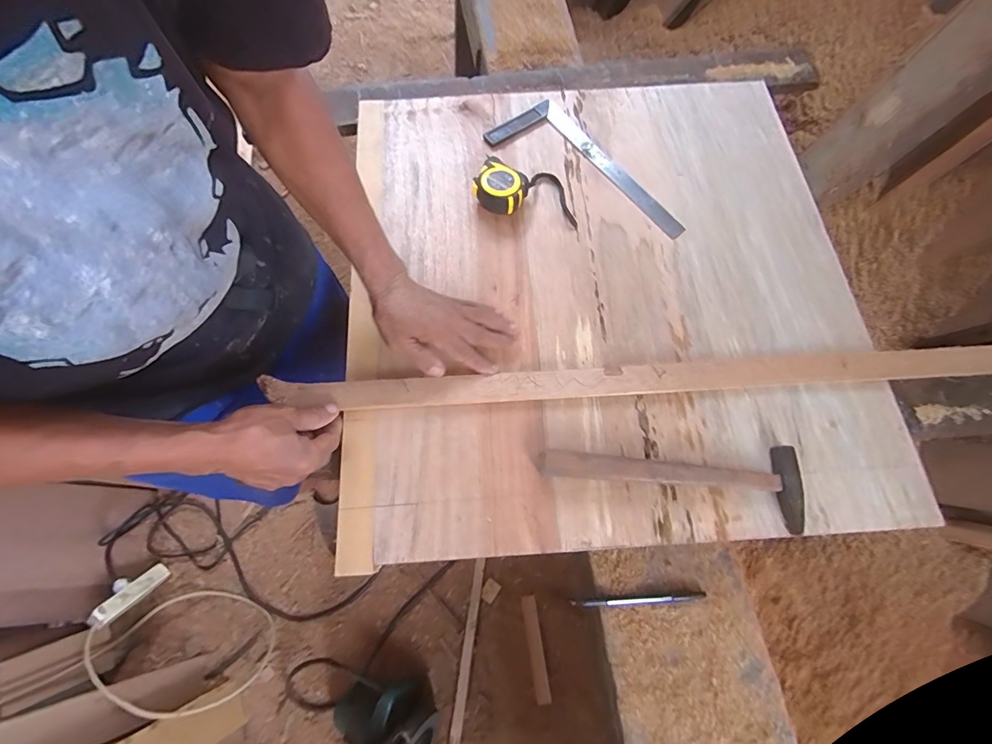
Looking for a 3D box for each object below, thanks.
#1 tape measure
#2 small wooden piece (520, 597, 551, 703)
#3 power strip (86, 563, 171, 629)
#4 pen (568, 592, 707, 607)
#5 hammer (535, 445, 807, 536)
[{"bbox_3d":[0.043,-0.259,0.585,0.150,0.039,0.084,6,71,2],"label":"tape measure"},{"bbox_3d":[0.093,0.643,0.975,0.032,0.012,0.219,-9,69,-1],"label":"small wooden piece"},{"bbox_3d":[-0.867,0.529,0.991,0.045,0.162,0.028,25,117,8],"label":"power strip"},{"bbox_3d":[0.164,0.263,0.480,0.154,0.007,0.011,-2,71,-1],"label":"pen"},{"bbox_3d":[0.192,0.126,0.459,0.288,0.031,0.083,0,71,0],"label":"hammer"}]

